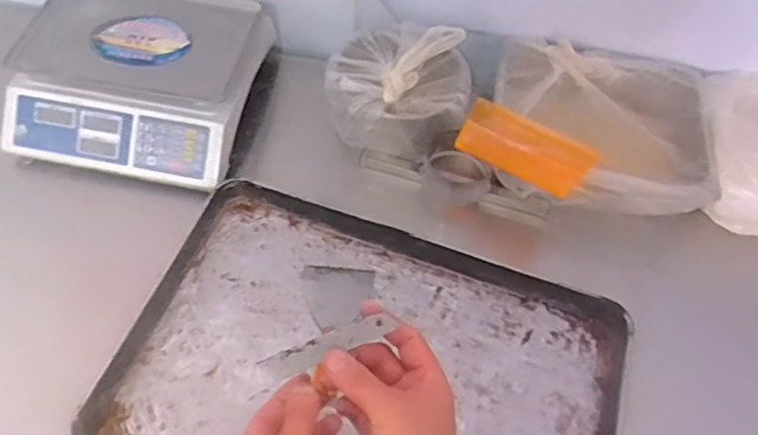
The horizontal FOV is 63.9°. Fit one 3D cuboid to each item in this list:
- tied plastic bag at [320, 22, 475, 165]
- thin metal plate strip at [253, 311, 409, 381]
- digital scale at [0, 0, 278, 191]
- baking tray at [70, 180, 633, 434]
[{"bbox_3d":[0.032,-0.199,0.938,0.215,0.110,0.188,9,56,2],"label":"tied plastic bag"},{"bbox_3d":[-0.038,0.095,0.448,0.097,0.006,0.020,-22,68,-16],"label":"thin metal plate strip"},{"bbox_3d":[-0.373,-0.229,0.951,0.358,0.101,0.336,11,57,3],"label":"digital scale"},{"bbox_3d":[-0.011,0.192,0.763,0.605,0.055,0.402,20,58,9],"label":"baking tray"}]

